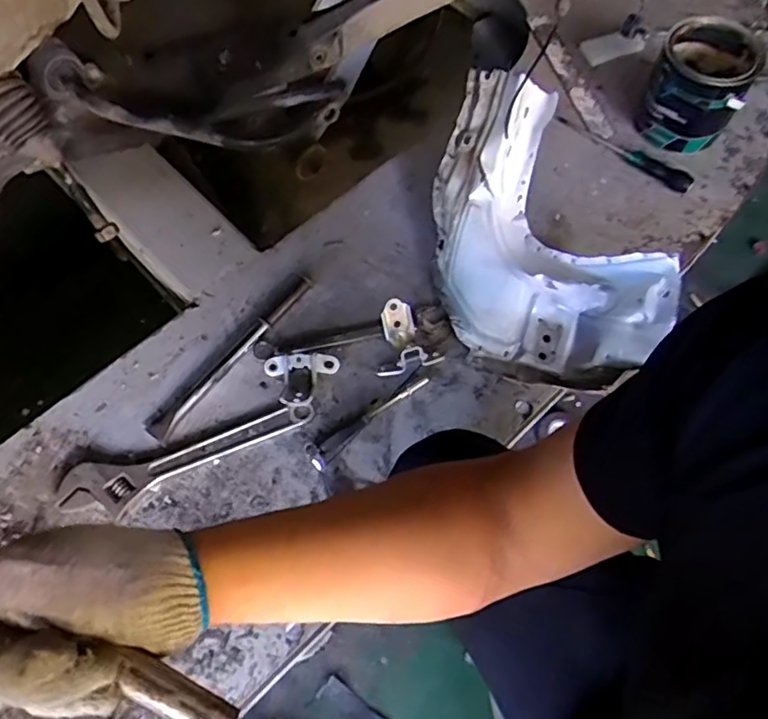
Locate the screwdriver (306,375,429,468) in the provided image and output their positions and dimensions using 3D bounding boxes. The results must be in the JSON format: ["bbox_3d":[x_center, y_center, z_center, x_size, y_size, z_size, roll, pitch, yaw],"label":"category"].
[{"bbox_3d":[-0.026,0.080,0.894,0.202,0.021,0.043,-39,71,-16],"label":"screwdriver"}]

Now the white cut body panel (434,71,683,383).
[{"bbox_3d":[0.254,-0.213,0.960,0.330,0.177,0.449,3,65,2],"label":"white cut body panel"}]

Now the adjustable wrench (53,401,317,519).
[{"bbox_3d":[-0.271,0.141,0.862,0.350,0.028,0.072,-17,66,-8],"label":"adjustable wrench"}]

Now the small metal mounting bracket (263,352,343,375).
[{"bbox_3d":[-0.124,0.005,0.923,0.111,0.040,0.032,-8,65,-4],"label":"small metal mounting bracket"}]

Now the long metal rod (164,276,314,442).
[{"bbox_3d":[-0.220,-0.014,0.935,0.025,0.025,0.324,34,69,15],"label":"long metal rod"}]

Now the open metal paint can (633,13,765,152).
[{"bbox_3d":[0.532,-0.463,1.065,0.151,0.159,0.164,24,67,11],"label":"open metal paint can"}]

